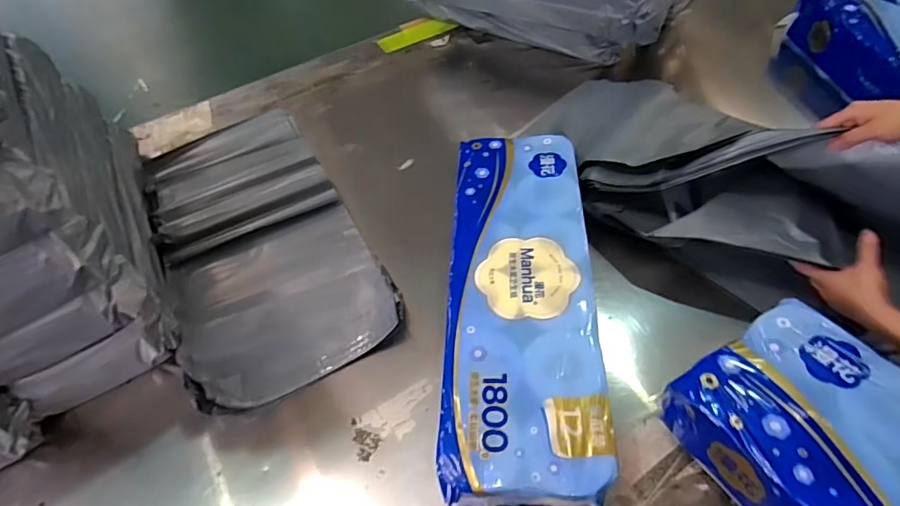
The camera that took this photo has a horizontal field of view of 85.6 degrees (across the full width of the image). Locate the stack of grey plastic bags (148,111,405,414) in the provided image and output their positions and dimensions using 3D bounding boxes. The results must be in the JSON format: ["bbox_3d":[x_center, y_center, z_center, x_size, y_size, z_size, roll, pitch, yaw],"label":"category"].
[{"bbox_3d":[-0.393,-0.052,0.970,0.352,0.052,0.756,-27,55,-14],"label":"stack of grey plastic bags"}]

